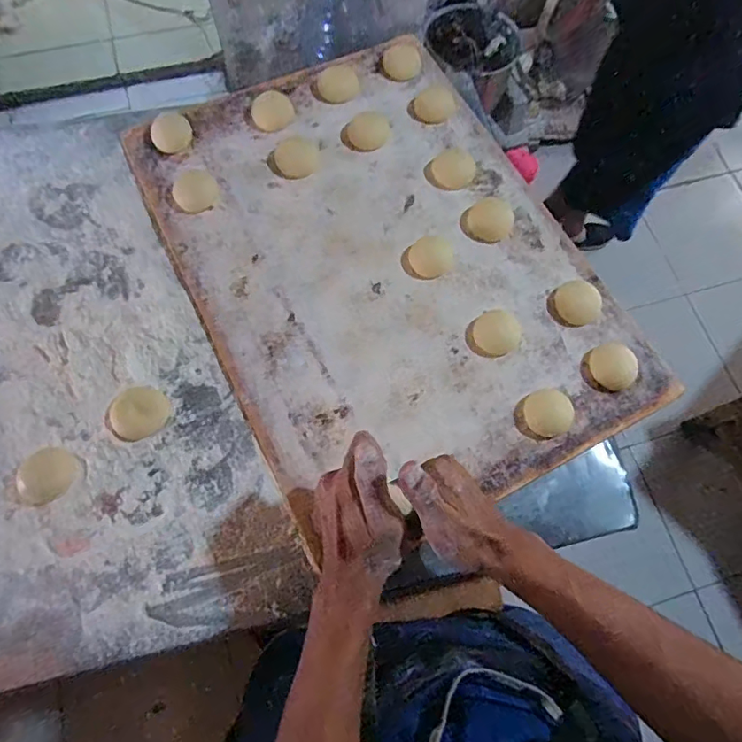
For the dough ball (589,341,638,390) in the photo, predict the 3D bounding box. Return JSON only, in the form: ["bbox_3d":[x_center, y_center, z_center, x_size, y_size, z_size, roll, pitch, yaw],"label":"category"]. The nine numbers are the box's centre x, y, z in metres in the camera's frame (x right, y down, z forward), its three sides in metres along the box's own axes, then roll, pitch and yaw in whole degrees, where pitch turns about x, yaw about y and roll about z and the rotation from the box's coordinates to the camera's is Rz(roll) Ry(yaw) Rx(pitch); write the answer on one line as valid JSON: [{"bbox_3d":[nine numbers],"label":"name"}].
[{"bbox_3d":[0.254,-0.006,0.528,0.045,0.021,0.046,0,70,1],"label":"dough ball"}]

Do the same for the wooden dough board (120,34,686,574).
[{"bbox_3d":[0.010,-0.137,0.595,0.420,0.024,0.584,-25,71,-8],"label":"wooden dough board"}]

